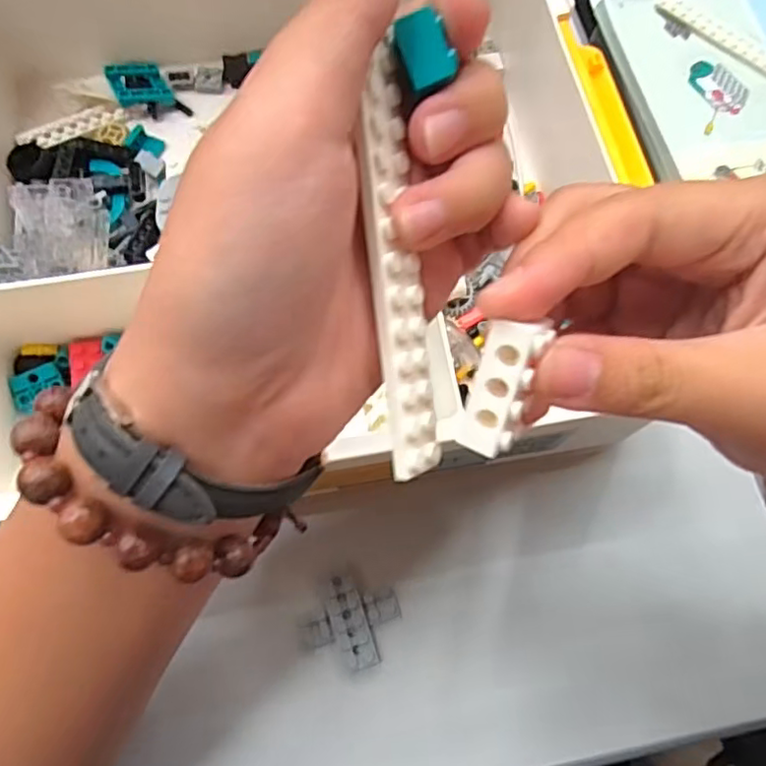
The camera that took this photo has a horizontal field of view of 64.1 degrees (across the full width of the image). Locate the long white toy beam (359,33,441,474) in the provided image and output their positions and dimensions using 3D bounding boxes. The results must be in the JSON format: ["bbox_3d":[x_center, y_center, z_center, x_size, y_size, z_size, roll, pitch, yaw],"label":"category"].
[{"bbox_3d":[0.004,-0.027,0.148,0.012,0.011,0.099,-5,94,-3],"label":"long white toy beam"}]

